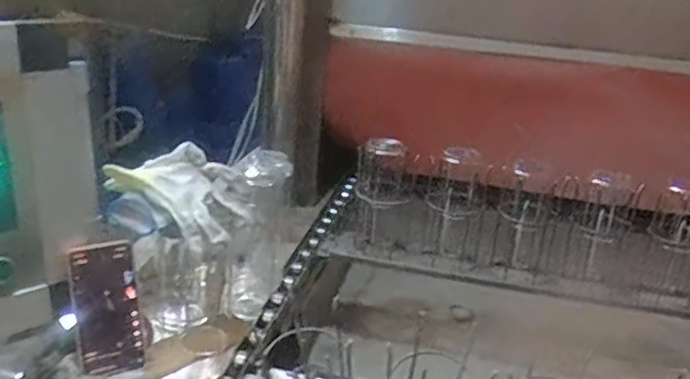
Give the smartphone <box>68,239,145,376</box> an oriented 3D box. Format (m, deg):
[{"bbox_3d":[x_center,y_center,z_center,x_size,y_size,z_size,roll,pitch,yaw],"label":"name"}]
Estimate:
[{"bbox_3d":[-0.290,0.145,0.788,0.074,0.158,0.015,-9,6,-25],"label":"smartphone"}]

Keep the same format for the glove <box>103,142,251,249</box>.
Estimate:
[{"bbox_3d":[-0.214,-0.002,0.845,0.188,0.076,0.115,14,22,23],"label":"glove"}]

